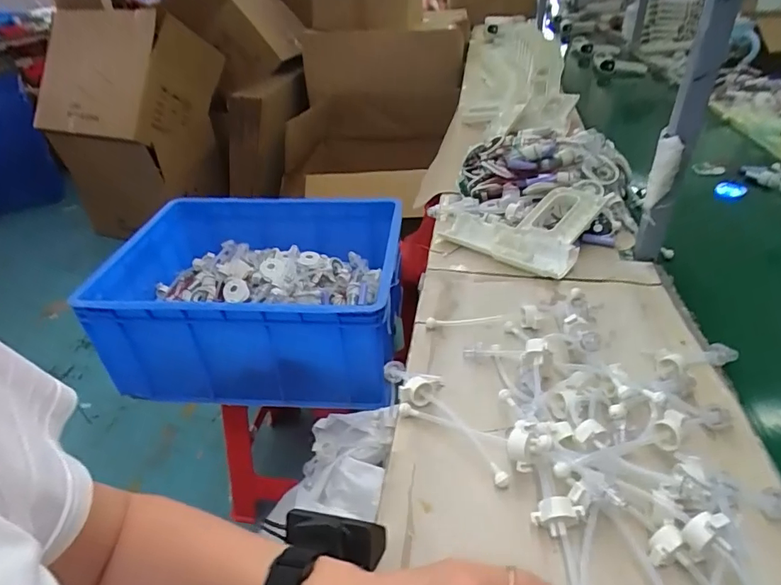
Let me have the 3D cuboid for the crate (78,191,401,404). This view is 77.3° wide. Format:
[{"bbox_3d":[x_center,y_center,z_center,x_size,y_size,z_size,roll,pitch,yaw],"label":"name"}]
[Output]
[{"bbox_3d":[-0.256,-0.009,0.988,0.546,0.226,0.423,2,34,6],"label":"crate"}]

